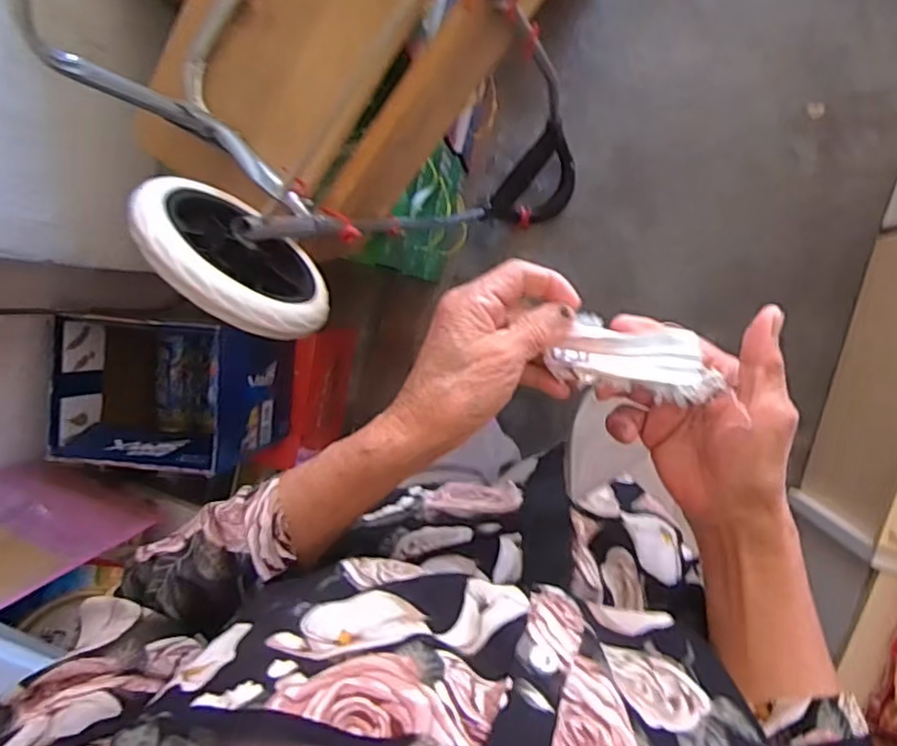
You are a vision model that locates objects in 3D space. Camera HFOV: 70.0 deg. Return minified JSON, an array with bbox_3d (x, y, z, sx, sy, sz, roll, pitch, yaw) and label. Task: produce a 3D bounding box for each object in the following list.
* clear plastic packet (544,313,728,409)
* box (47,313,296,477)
[{"bbox_3d":[0.104,-0.008,0.357,0.086,0.021,0.038,13,97,18],"label":"clear plastic packet"},{"bbox_3d":[-0.367,0.018,0.896,0.224,0.255,0.182,5,96,6],"label":"box"}]

